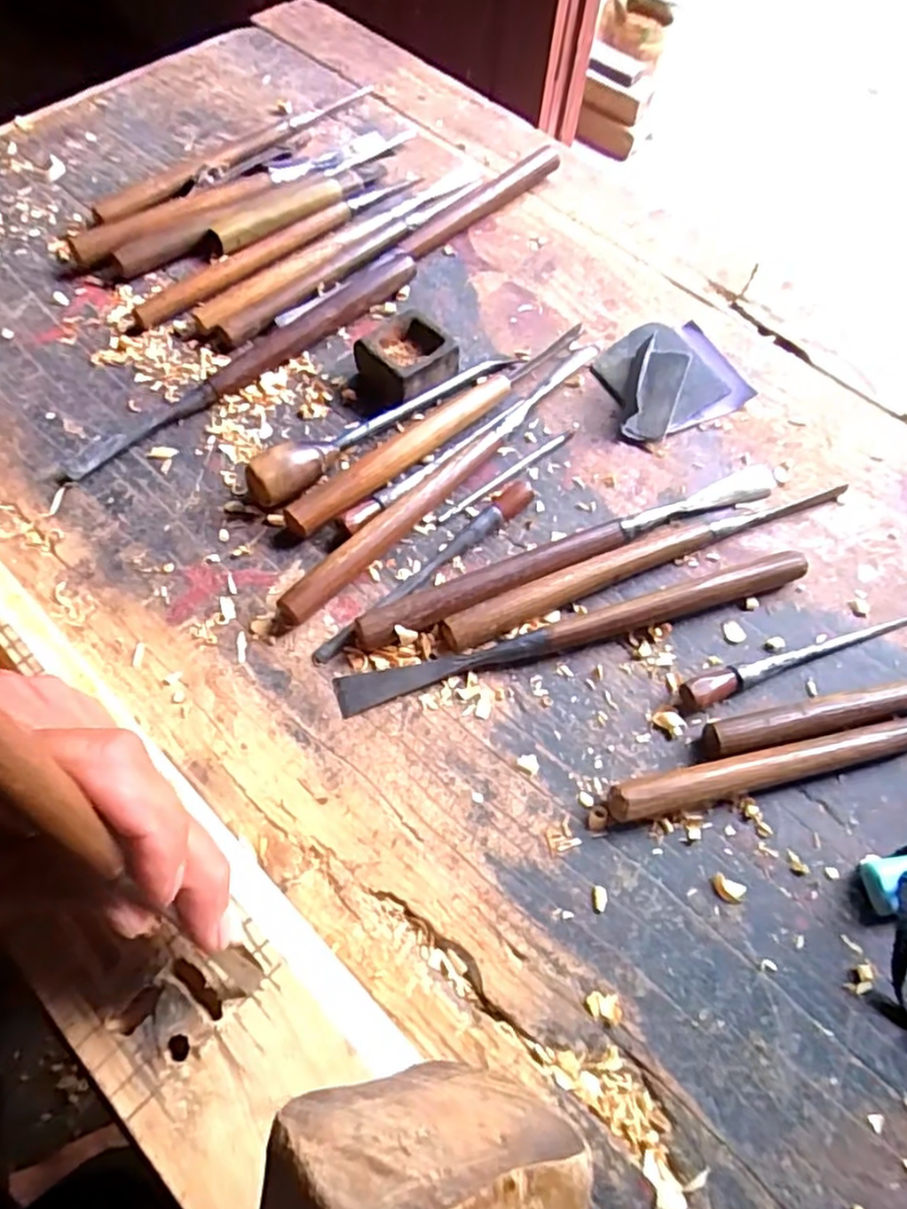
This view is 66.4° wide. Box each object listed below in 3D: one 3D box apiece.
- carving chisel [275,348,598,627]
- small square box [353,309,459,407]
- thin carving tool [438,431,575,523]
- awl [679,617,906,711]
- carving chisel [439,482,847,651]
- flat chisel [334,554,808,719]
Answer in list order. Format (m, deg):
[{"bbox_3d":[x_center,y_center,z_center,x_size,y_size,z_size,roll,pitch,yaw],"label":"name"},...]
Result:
[{"bbox_3d":[0.000,-0.081,0.394,0.019,0.020,0.259,38,67,15],"label":"carving chisel"},{"bbox_3d":[-0.028,-0.151,0.428,0.050,0.028,0.049,42,68,17],"label":"small square box"},{"bbox_3d":[0.033,-0.077,0.407,0.105,0.004,0.006,-35,70,-19],"label":"thin carving tool"},{"bbox_3d":[0.185,0.024,0.358,0.152,0.012,0.013,-18,65,-12],"label":"awl"},{"bbox_3d":[0.108,-0.029,0.379,0.250,0.017,0.020,-21,66,-14],"label":"carving chisel"},{"bbox_3d":[0.066,0.013,0.356,0.254,0.015,0.019,-14,65,-10],"label":"flat chisel"}]

